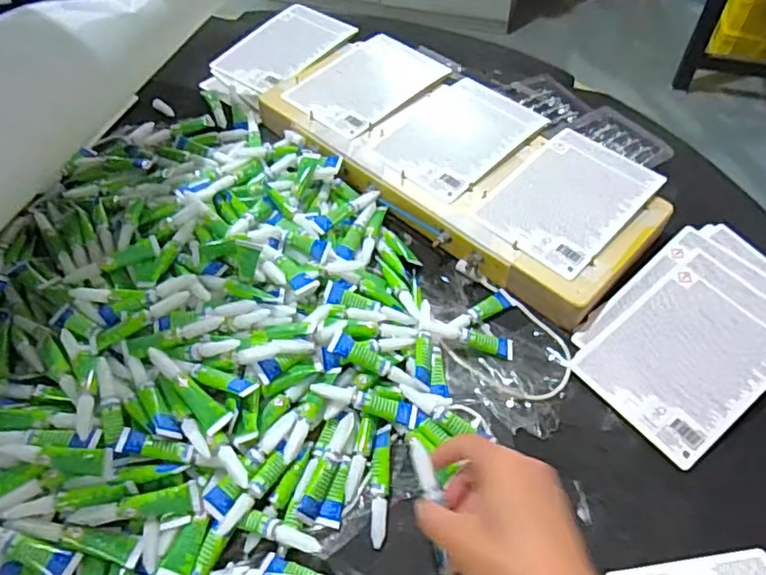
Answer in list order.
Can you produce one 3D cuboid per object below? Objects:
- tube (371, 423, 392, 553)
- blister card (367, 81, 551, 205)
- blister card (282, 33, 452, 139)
[{"bbox_3d":[-0.002,0.141,0.425,0.014,0.008,0.083,2,51,2],"label":"tube"},{"bbox_3d":[0.079,-0.161,0.617,0.124,0.008,0.167,38,63,26],"label":"blister card"},{"bbox_3d":[-0.018,-0.236,0.676,0.122,0.007,0.169,36,63,25],"label":"blister card"}]

